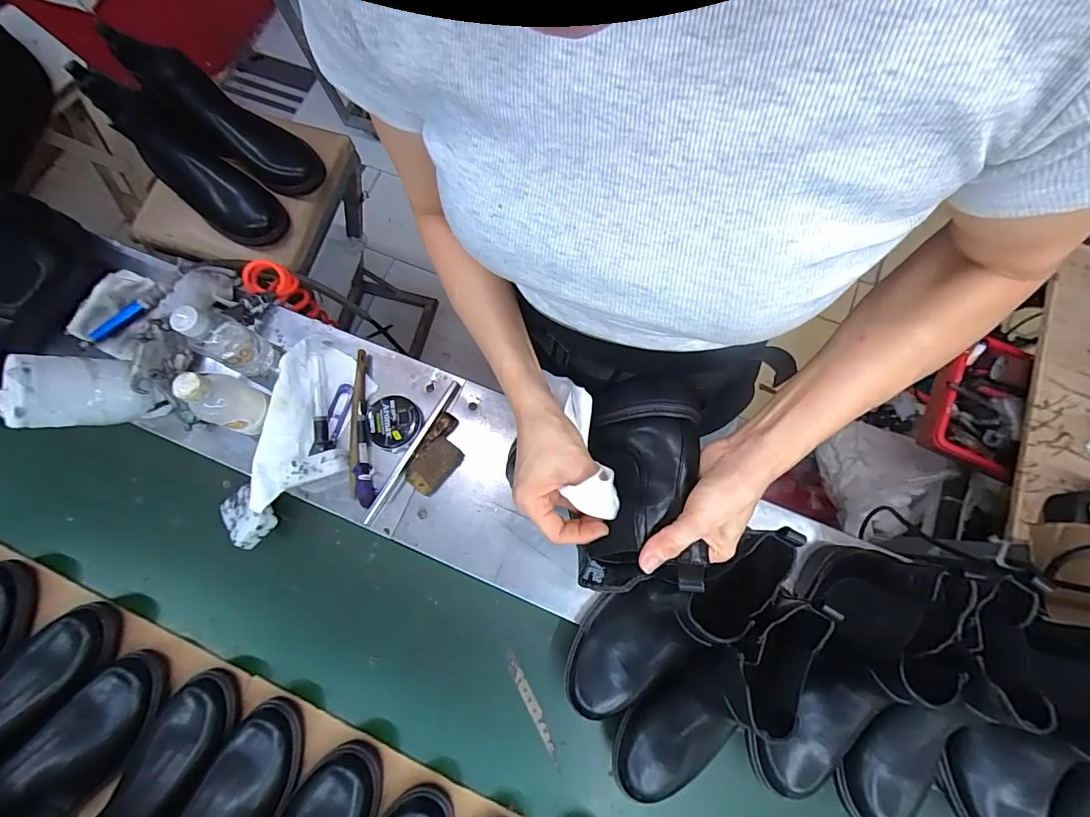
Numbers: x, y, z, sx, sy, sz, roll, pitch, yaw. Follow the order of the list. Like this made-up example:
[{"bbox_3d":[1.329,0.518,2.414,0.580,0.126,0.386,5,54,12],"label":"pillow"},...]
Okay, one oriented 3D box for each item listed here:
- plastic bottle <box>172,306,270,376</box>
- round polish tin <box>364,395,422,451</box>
[{"bbox_3d":[-0.400,-0.085,0.581,0.049,0.120,0.057,27,79,8],"label":"plastic bottle"},{"bbox_3d":[-0.201,0.018,0.609,0.073,0.014,0.068,0,77,2],"label":"round polish tin"}]

